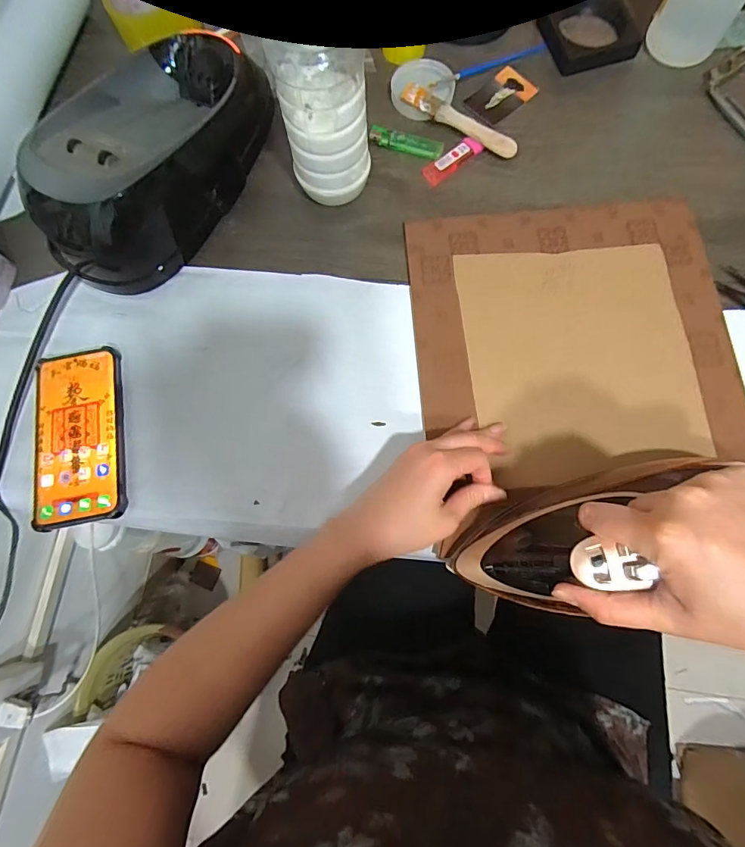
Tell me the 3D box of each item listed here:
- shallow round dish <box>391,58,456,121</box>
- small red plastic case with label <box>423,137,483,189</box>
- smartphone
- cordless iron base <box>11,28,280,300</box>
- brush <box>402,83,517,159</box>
[{"bbox_3d":[0.056,-0.380,0.487,0.069,0.012,0.077,40,81,11],"label":"shallow round dish"},{"bbox_3d":[0.086,-0.286,0.467,0.072,0.006,0.023,-40,78,-8],"label":"small red plastic case with label"},{"bbox_3d":[-0.274,0.010,0.401,0.075,0.014,0.164,-10,76,-1],"label":"smartphone"},{"bbox_3d":[-0.217,-0.274,0.430,0.149,0.085,0.276,18,77,6],"label":"cordless iron base"},{"bbox_3d":[0.094,-0.330,0.470,0.140,0.016,0.023,32,79,9],"label":"brush"}]

